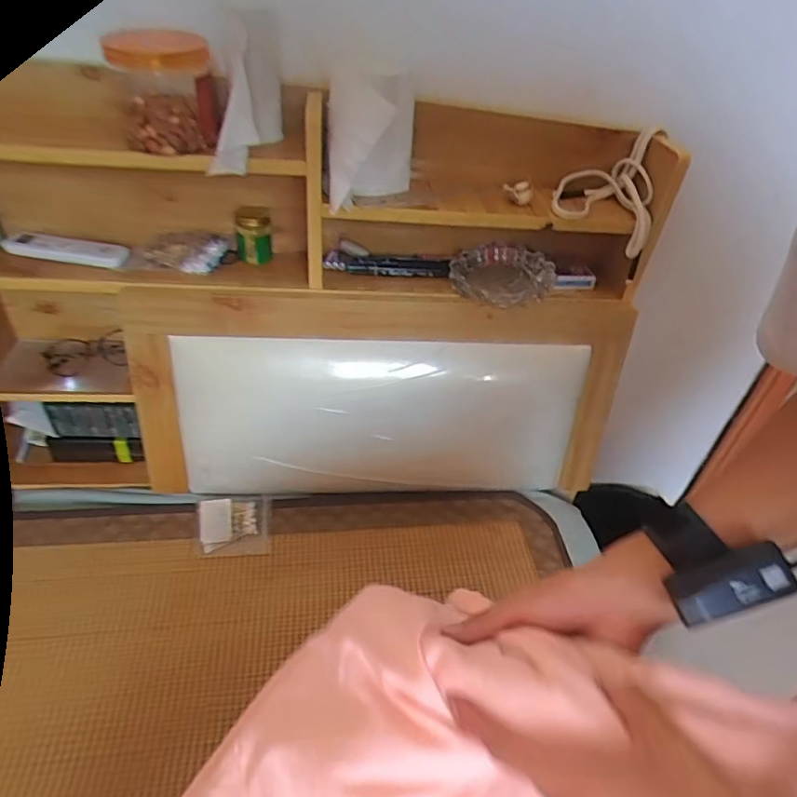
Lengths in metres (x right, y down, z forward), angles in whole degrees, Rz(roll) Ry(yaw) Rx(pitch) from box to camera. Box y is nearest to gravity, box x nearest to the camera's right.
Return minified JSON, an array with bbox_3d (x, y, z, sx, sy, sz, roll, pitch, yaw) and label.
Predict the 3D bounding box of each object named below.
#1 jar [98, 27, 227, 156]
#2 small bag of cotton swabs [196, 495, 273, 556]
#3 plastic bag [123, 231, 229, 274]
[{"bbox_3d":[-0.231,-0.311,0.574,0.106,0.094,0.096,-8,42,-16],"label":"jar"},{"bbox_3d":[-0.226,0.168,0.769,0.097,0.030,0.083,0,40,-7],"label":"small bag of cotton swabs"},{"bbox_3d":[-0.275,-0.179,0.699,0.119,0.033,0.066,7,40,1],"label":"plastic bag"}]

